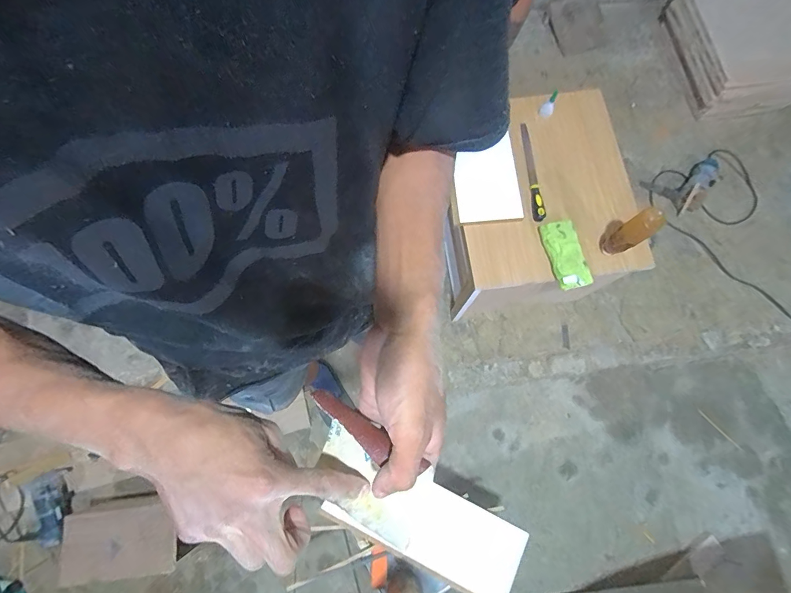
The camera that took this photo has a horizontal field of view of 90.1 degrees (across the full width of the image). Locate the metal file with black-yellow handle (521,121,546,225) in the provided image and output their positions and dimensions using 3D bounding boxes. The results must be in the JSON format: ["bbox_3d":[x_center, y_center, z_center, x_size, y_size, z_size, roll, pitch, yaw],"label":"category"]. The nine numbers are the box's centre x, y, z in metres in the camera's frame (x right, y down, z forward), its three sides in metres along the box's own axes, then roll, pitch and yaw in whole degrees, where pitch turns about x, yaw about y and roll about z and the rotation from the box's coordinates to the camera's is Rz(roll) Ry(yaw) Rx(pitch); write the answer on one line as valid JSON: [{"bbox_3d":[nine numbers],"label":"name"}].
[{"bbox_3d":[0.380,-0.346,1.097,0.030,0.026,0.294,-3,73,-1],"label":"metal file with black-yellow handle"}]

